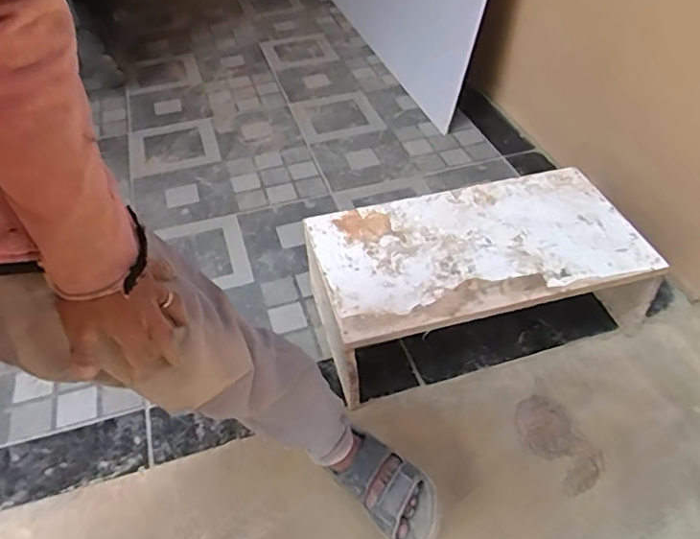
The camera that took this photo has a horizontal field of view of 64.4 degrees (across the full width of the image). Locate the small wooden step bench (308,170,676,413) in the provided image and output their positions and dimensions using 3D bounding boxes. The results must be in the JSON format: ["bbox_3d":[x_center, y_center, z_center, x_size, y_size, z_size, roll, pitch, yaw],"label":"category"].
[{"bbox_3d":[0.240,0.014,1.111,0.602,0.209,0.325,-13,46,-10],"label":"small wooden step bench"}]

